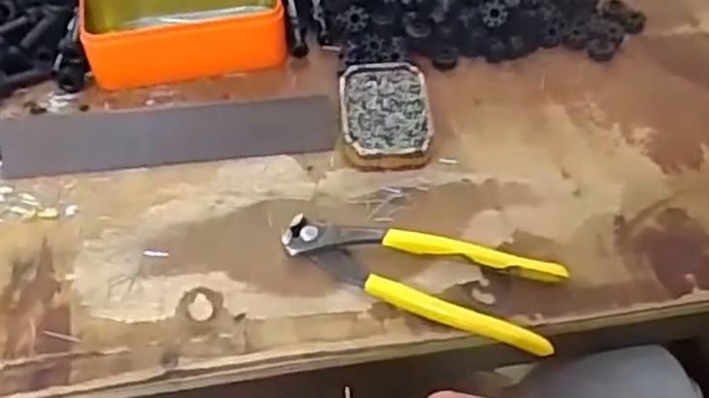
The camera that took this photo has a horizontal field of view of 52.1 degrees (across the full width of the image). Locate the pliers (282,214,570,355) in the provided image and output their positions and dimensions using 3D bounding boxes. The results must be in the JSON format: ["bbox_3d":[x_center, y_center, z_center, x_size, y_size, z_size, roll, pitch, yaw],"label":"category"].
[{"bbox_3d":[0.039,0.042,0.435,0.165,0.020,0.055,18,52,13],"label":"pliers"}]

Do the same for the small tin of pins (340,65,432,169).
[{"bbox_3d":[0.021,-0.058,0.505,0.060,0.020,0.088,-2,51,-4],"label":"small tin of pins"}]

